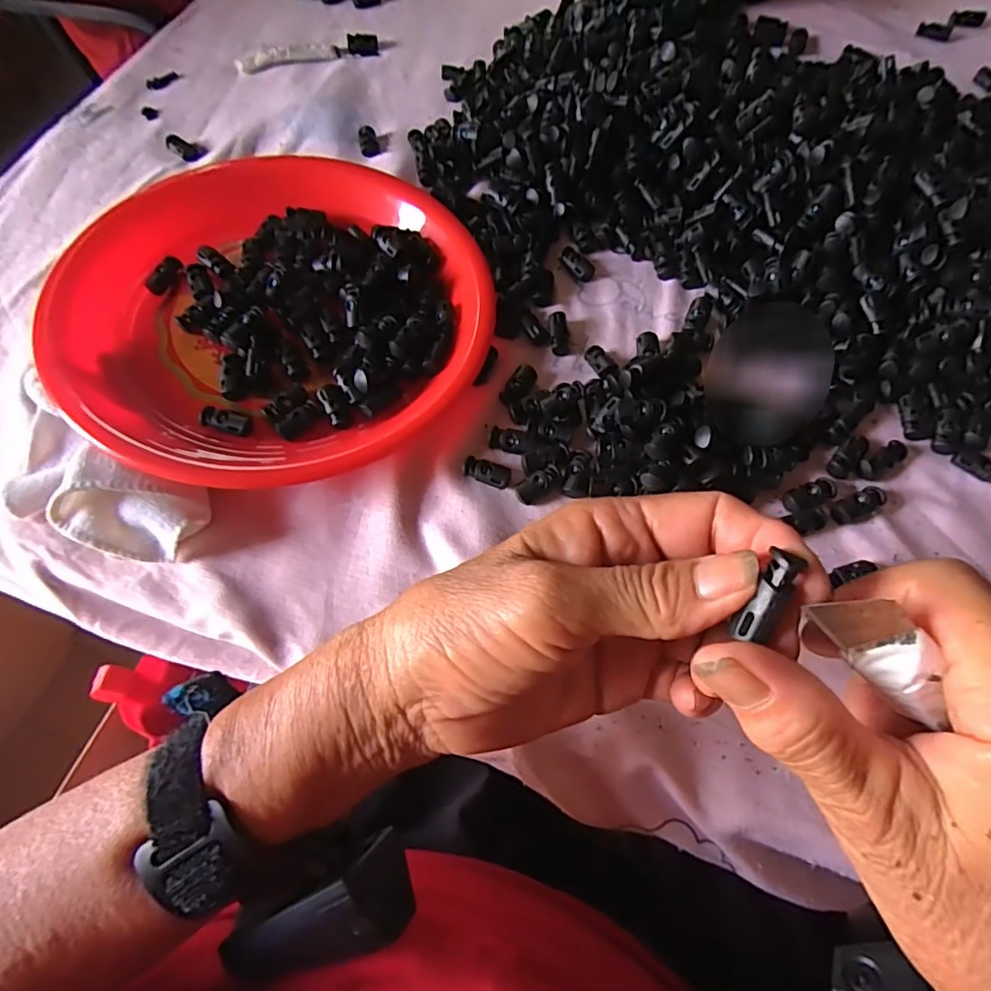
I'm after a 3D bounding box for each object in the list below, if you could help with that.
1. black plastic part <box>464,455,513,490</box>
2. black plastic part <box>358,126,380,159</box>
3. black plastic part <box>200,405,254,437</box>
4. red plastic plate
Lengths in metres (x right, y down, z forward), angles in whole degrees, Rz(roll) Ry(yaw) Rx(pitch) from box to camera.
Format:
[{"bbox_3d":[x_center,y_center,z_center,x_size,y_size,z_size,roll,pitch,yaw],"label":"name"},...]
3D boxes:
[{"bbox_3d":[-0.005,-0.013,0.314,0.028,0.007,0.013,23,69,12],"label":"black plastic part"},{"bbox_3d":[-0.102,-0.284,0.442,0.014,0.006,0.035,-14,66,-4],"label":"black plastic part"},{"bbox_3d":[-0.153,-0.043,0.313,0.028,0.005,0.013,18,67,-9],"label":"black plastic part"},{"bbox_3d":[-0.132,-0.121,0.341,0.246,0.050,0.227,-1,66,2],"label":"red plastic plate"}]

